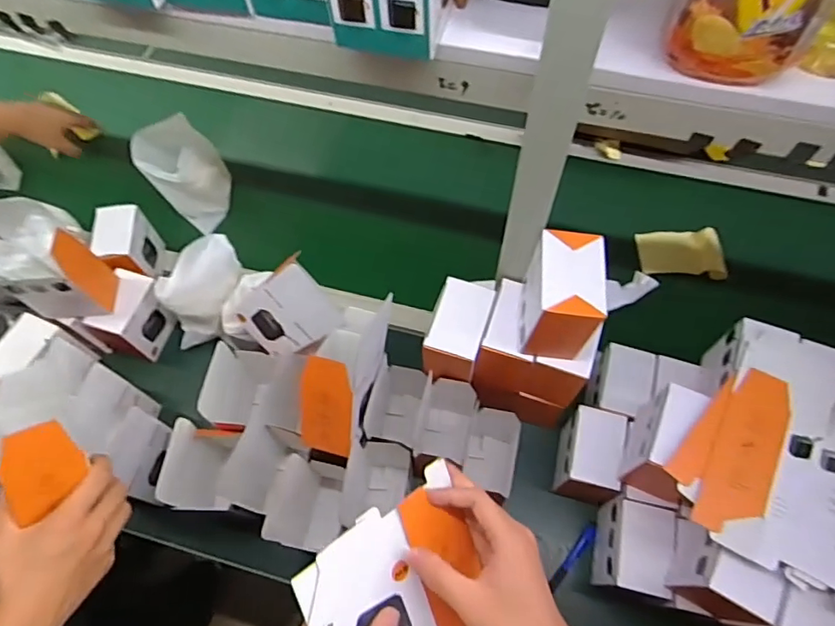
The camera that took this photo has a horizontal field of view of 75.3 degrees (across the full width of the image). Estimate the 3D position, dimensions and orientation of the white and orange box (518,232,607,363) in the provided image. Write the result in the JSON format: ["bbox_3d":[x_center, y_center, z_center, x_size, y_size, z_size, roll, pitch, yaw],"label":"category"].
[{"bbox_3d":[0.156,-0.016,0.589,0.073,0.099,0.111,10,64,7],"label":"white and orange box"}]

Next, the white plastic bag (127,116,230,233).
[{"bbox_3d":[-0.394,-0.235,0.940,0.119,0.179,0.084,-31,66,-13],"label":"white plastic bag"}]

